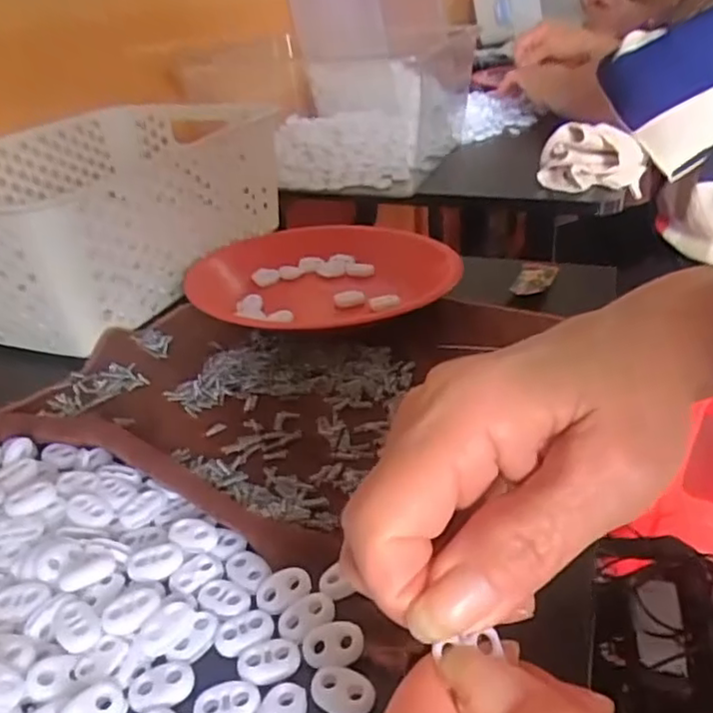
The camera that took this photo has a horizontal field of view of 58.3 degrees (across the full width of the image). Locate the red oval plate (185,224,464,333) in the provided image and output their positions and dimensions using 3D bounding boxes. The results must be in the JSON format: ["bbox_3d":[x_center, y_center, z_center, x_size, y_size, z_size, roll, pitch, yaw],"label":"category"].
[{"bbox_3d":[-0.038,-0.066,0.487,0.188,0.029,0.161,-23,36,-29],"label":"red oval plate"}]

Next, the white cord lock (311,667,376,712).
[{"bbox_3d":[-0.005,0.114,0.219,0.022,0.004,0.015,4,32,12],"label":"white cord lock"}]

